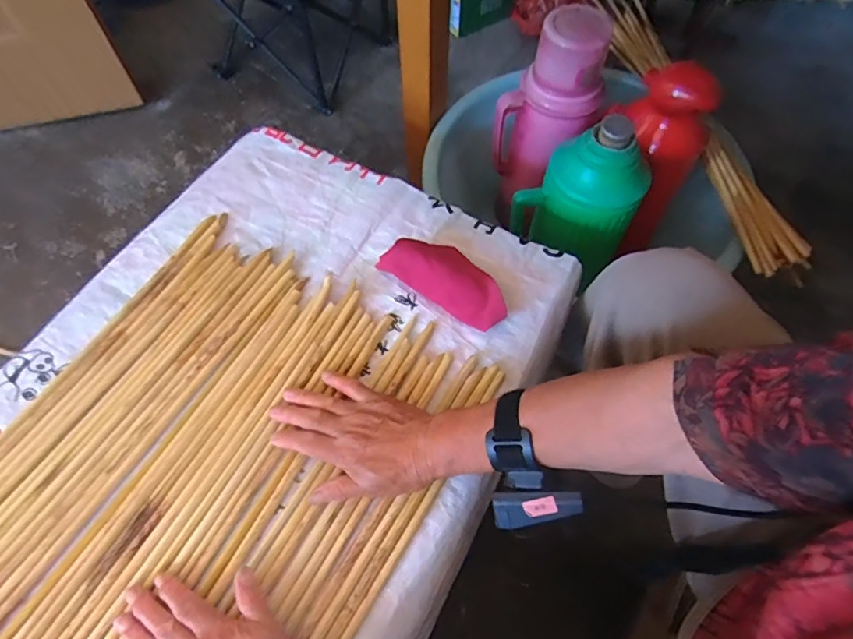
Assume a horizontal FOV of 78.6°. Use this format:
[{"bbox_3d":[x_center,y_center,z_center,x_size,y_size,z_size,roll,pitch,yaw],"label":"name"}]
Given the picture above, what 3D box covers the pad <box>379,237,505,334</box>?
[{"bbox_3d":[0.024,-0.048,0.550,0.141,0.035,0.069,31,66,16],"label":"pad"}]

